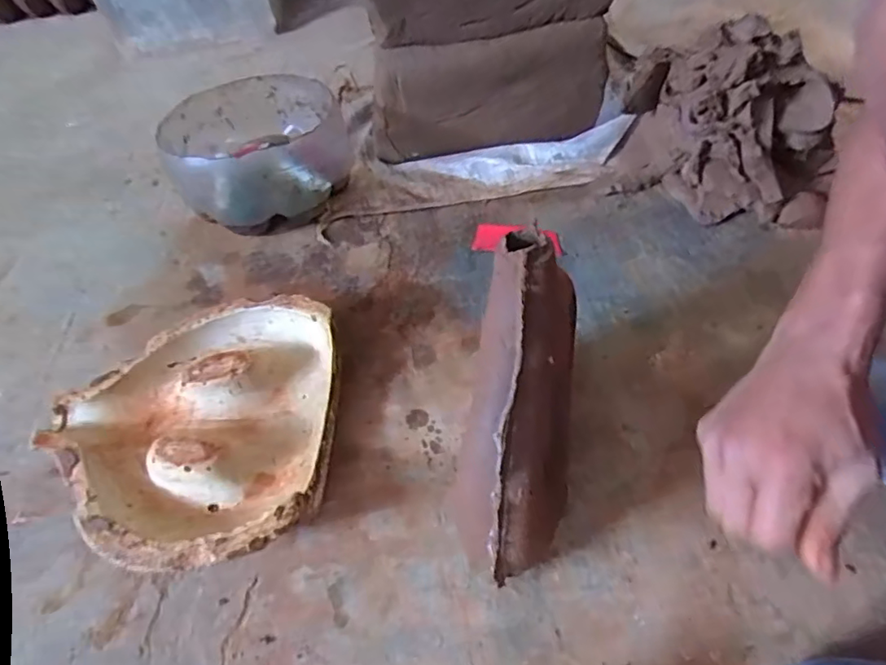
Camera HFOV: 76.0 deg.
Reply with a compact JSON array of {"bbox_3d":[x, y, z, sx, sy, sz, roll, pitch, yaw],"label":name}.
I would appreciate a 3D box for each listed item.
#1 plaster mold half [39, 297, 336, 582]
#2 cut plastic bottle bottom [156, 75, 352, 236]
[{"bbox_3d":[-0.241,0.094,0.547,0.259,0.065,0.274,-4,48,3],"label":"plaster mold half"},{"bbox_3d":[-0.262,-0.254,0.818,0.233,0.132,0.242,-25,50,-15],"label":"cut plastic bottle bottom"}]

